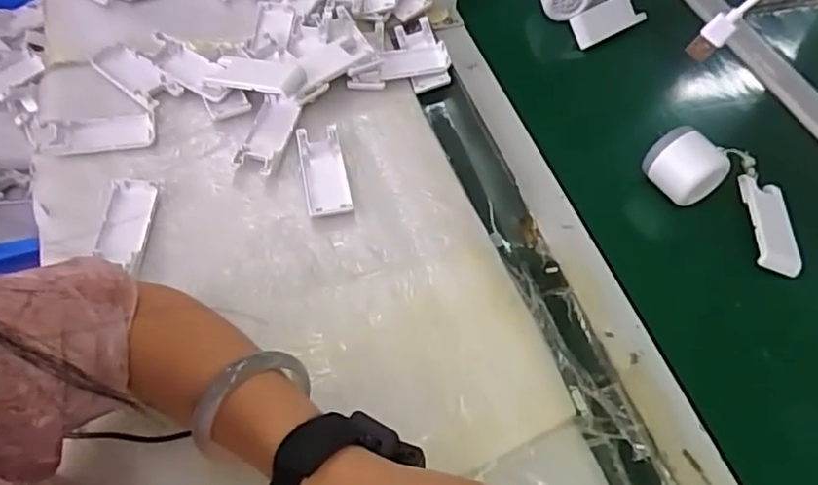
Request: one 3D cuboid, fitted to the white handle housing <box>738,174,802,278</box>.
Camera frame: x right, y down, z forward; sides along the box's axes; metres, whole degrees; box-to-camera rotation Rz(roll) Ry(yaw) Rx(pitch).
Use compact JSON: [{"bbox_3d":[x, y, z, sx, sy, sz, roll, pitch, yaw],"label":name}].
[{"bbox_3d":[0.331,-0.017,0.551,0.043,0.009,0.102,8,54,1],"label":"white handle housing"}]

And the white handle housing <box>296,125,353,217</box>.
[{"bbox_3d":[-0.078,-0.065,0.551,0.040,0.012,0.100,-8,56,-10],"label":"white handle housing"}]

